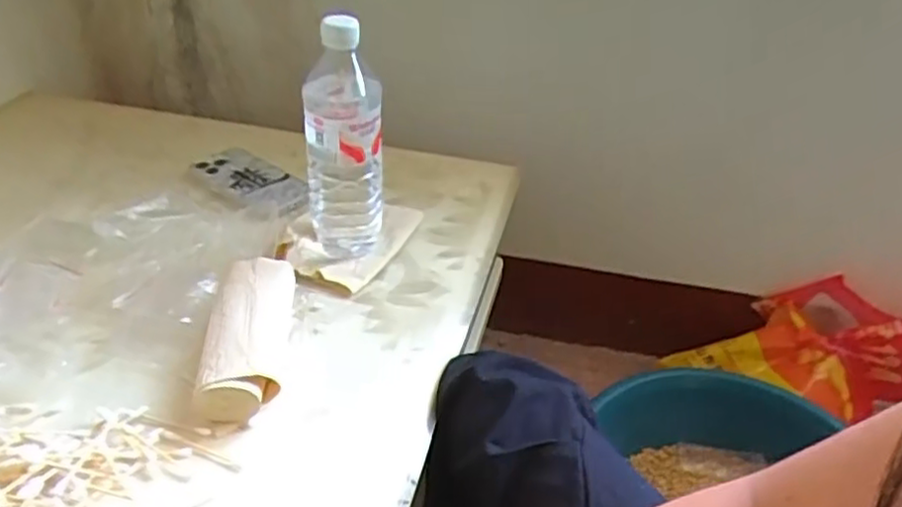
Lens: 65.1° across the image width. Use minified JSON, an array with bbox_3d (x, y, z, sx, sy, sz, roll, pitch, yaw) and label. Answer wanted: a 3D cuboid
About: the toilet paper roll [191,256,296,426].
[{"bbox_3d":[-0.163,0.065,0.565,0.066,0.044,0.149,0,37,-6],"label":"toilet paper roll"}]

